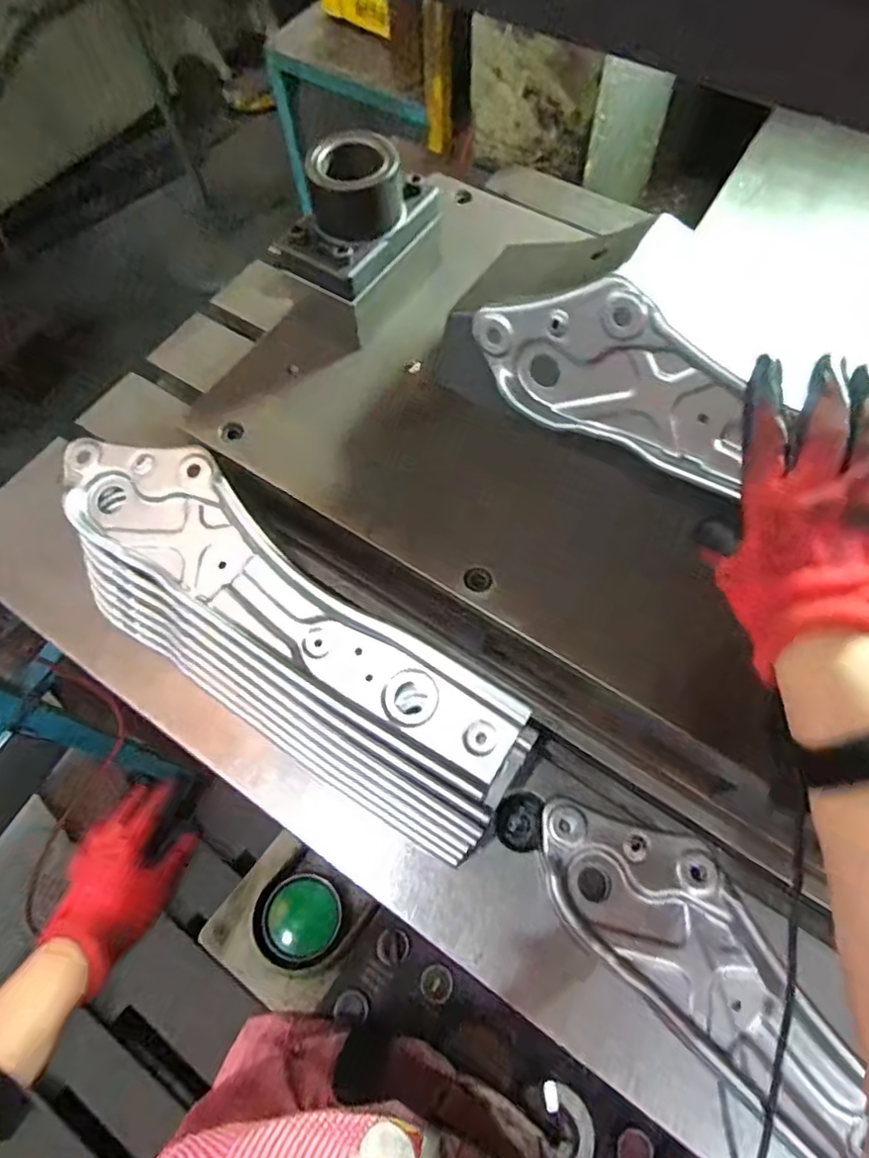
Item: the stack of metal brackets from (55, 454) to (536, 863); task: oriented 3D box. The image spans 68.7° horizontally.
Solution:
[{"bbox_3d":[-0.129,0.045,0.523,0.443,0.100,0.140,33,70,15],"label":"stack of metal brackets"}]

